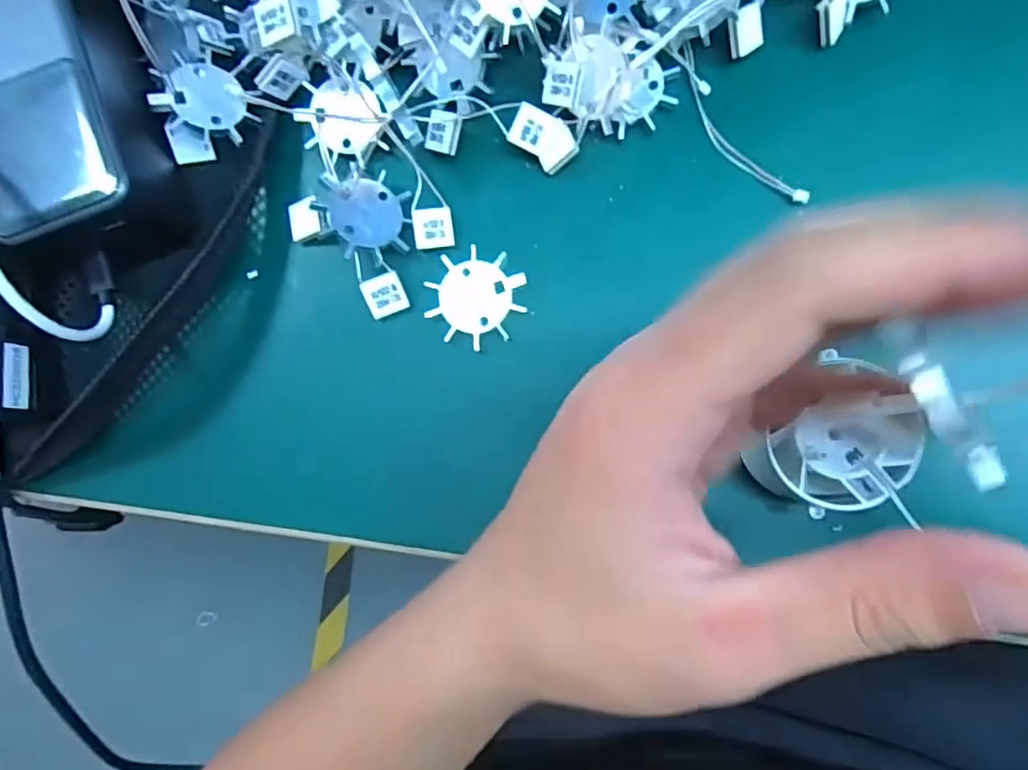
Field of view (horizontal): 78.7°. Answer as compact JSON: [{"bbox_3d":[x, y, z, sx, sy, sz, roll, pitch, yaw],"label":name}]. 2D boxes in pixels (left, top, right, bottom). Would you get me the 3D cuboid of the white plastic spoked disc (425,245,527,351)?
[{"bbox_3d":[-0.015,-0.035,0.251,0.037,0.004,0.036,0,85,6],"label":"white plastic spoked disc"}]

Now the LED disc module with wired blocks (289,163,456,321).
[{"bbox_3d":[-0.058,-0.064,0.248,0.059,0.018,0.048,43,90,7],"label":"LED disc module with wired blocks"}]

